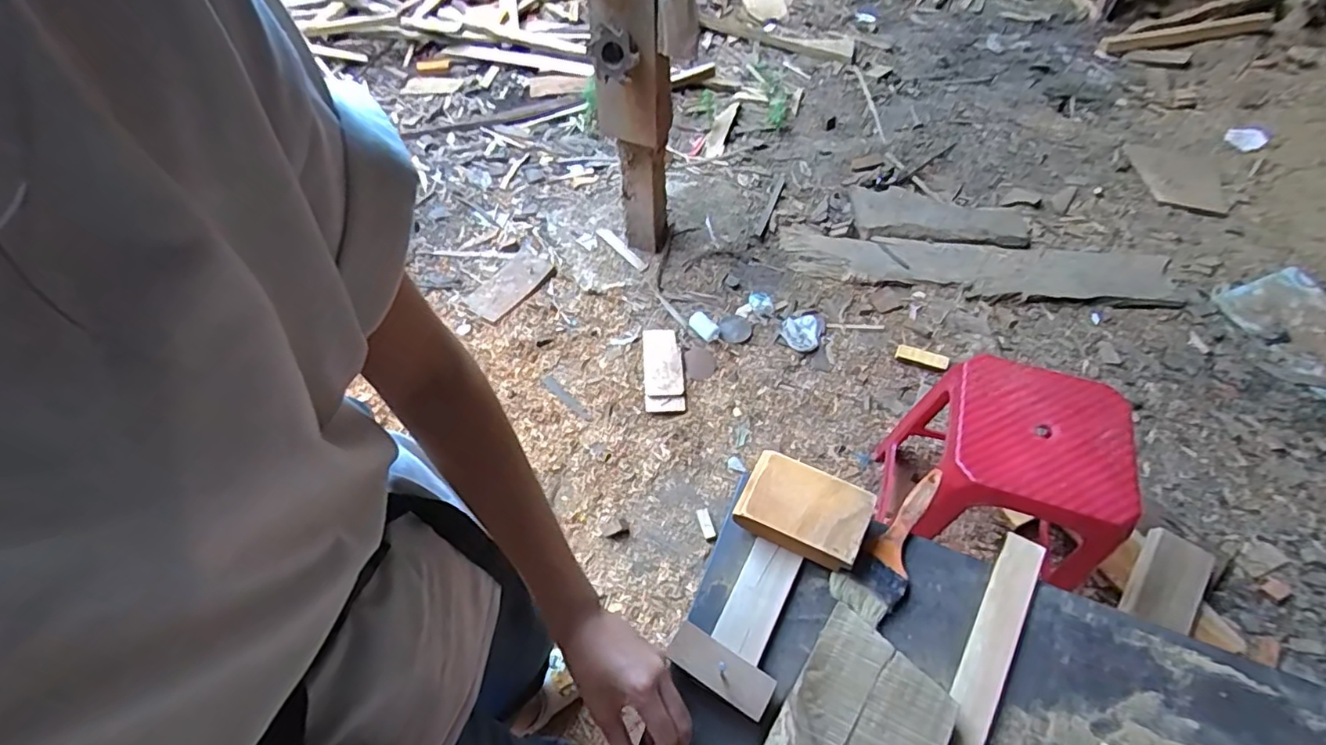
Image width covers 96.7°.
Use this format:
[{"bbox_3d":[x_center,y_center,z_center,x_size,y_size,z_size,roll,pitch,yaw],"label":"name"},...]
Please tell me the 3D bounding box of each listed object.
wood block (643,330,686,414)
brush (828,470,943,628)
[{"bbox_3d":[-0.005,-0.009,1.571,0.095,0.025,0.260,-5,55,-3],"label":"wood block"},{"bbox_3d":[0.224,0.162,0.559,0.051,0.017,0.164,38,64,24],"label":"brush"}]

